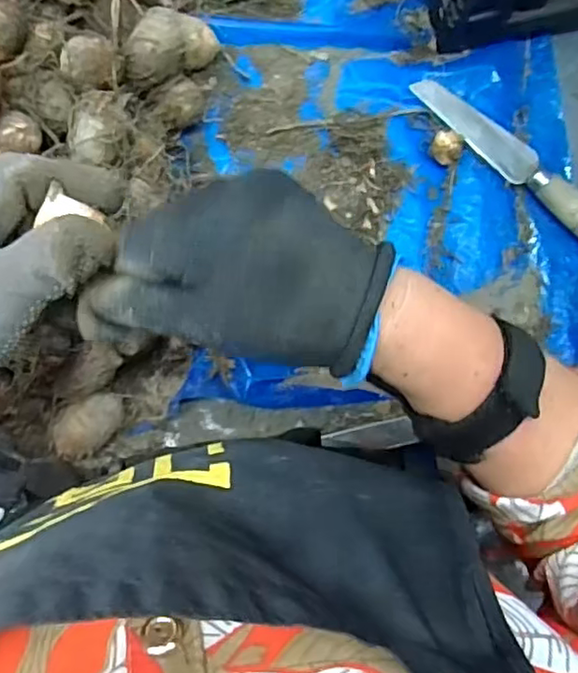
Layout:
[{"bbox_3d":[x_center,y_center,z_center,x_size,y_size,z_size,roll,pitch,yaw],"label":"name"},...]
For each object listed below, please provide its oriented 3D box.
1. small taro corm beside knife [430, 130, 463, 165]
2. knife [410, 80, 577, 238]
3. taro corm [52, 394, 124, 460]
[{"bbox_3d":[0.117,-0.140,0.459,0.020,0.017,0.023,14,87,-7],"label":"small taro corm beside knife"},{"bbox_3d":[0.181,-0.129,0.464,0.200,0.023,0.031,39,84,-5],"label":"knife"},{"bbox_3d":[-0.132,0.059,0.409,0.050,0.028,0.029,-41,94,-7],"label":"taro corm"}]

